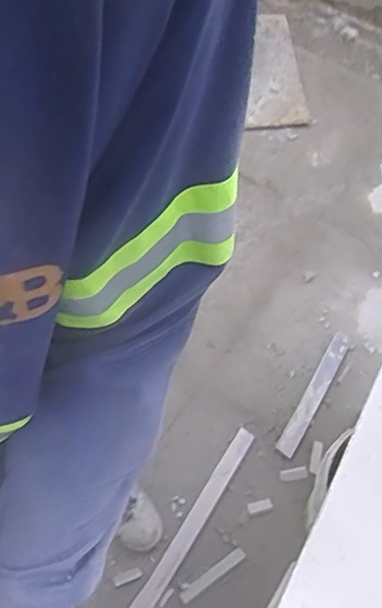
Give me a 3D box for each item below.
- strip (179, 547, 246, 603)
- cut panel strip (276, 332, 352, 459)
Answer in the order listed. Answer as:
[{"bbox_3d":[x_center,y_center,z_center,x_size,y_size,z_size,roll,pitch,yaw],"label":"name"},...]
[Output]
[{"bbox_3d":[0.046,0.583,1.269,0.161,0.011,0.026,-31,66,-17],"label":"strip"},{"bbox_3d":[0.306,0.217,1.453,0.047,0.016,0.351,28,68,11],"label":"cut panel strip"}]

